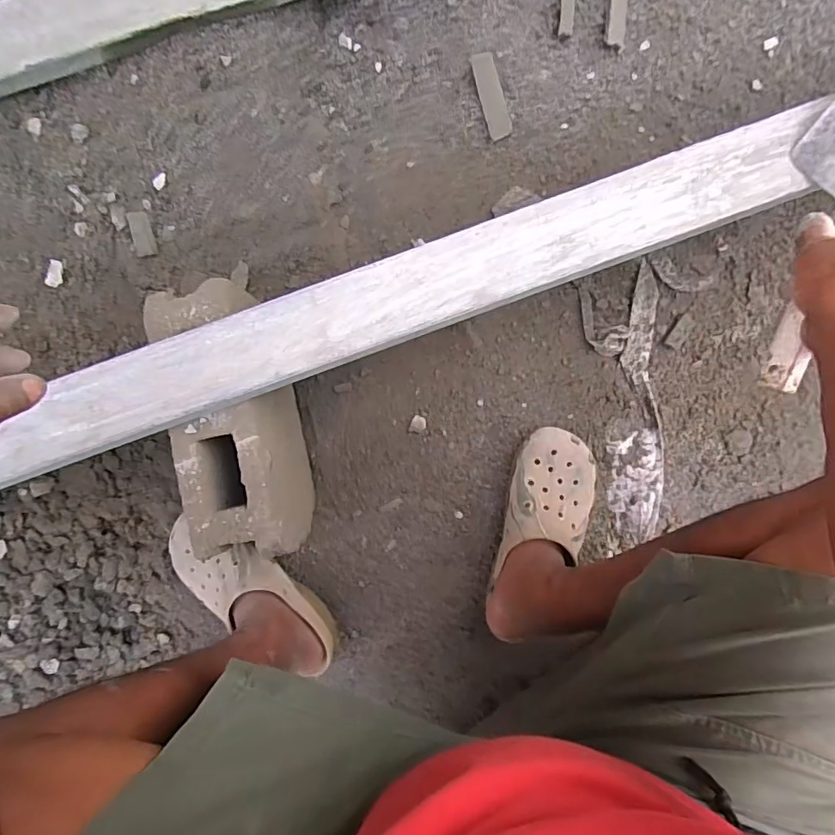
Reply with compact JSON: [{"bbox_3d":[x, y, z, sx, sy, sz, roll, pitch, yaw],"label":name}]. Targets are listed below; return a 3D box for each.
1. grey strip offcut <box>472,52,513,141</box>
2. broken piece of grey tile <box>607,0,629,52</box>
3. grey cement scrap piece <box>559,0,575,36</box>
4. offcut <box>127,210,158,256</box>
[{"bbox_3d":[0.099,-0.428,0.683,0.031,0.010,0.104,-19,104,3],"label":"grey strip offcut"},{"bbox_3d":[0.265,-0.535,0.673,0.025,0.006,0.092,6,87,5],"label":"broken piece of grey tile"},{"bbox_3d":[0.197,-0.535,0.672,0.019,0.007,0.061,3,87,5],"label":"grey cement scrap piece"},{"bbox_3d":[-0.381,-0.254,0.711,0.029,0.004,0.060,-13,97,3],"label":"offcut"}]

